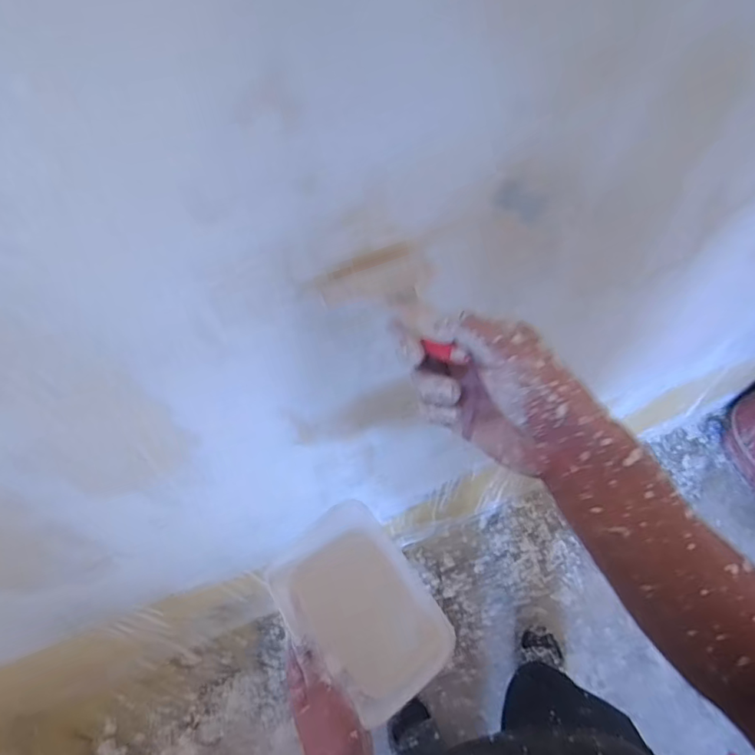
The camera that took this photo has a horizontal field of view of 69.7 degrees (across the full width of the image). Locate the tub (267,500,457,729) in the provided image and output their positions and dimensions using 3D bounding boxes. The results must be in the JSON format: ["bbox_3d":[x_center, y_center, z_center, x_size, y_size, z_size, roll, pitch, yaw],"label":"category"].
[{"bbox_3d":[-0.018,0.217,0.522,0.123,0.063,0.182,-33,63,-15],"label":"tub"}]

